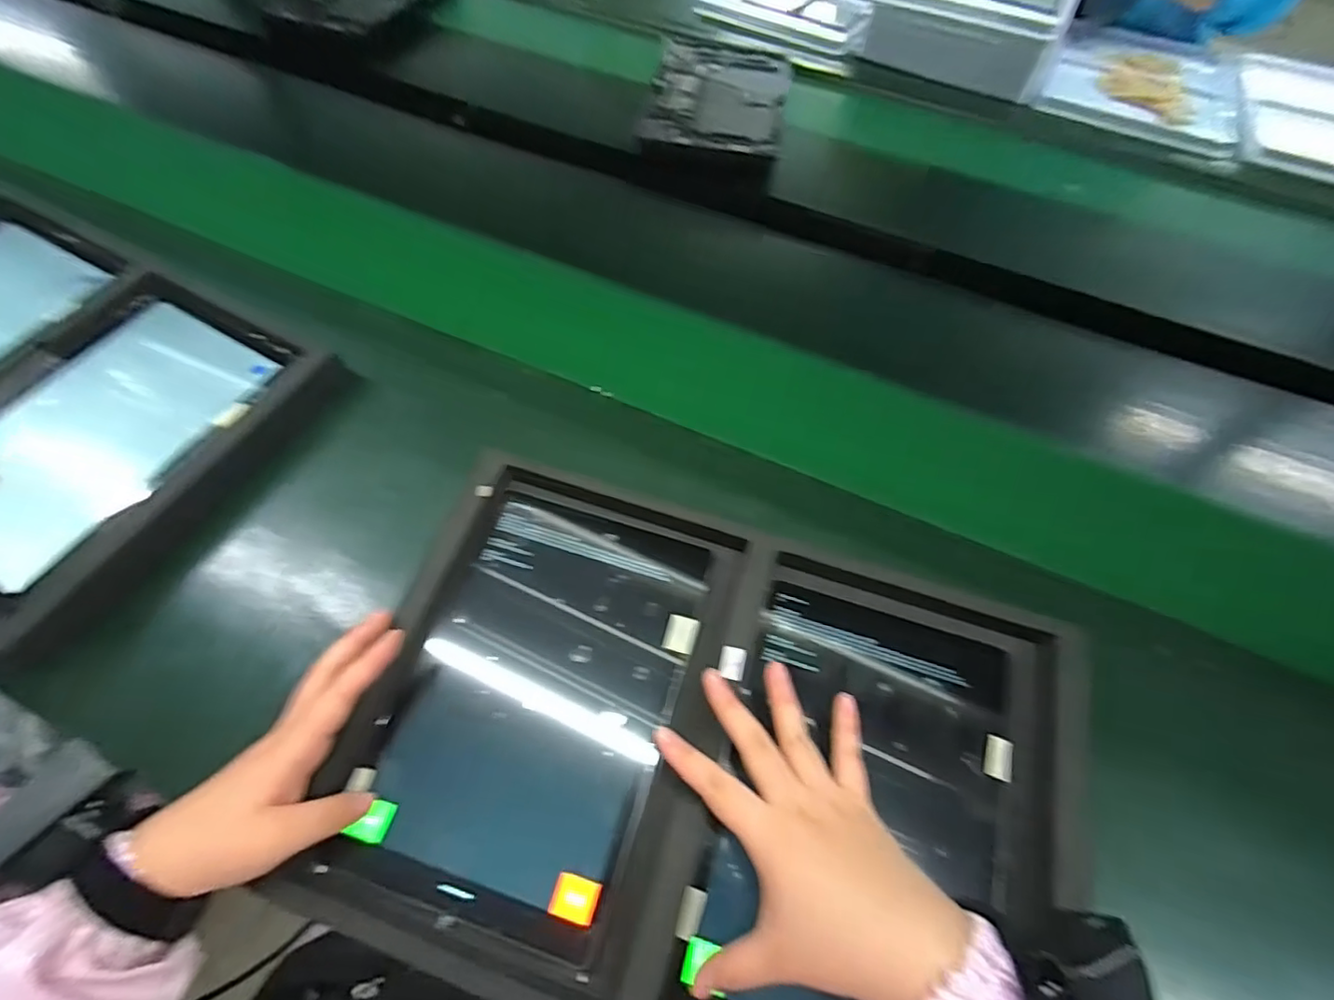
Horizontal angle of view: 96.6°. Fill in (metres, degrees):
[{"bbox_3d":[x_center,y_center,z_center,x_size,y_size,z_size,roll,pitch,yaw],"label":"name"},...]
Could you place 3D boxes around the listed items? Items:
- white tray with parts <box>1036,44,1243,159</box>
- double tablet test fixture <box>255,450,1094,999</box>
[{"bbox_3d":[0.687,-0.591,0.864,0.261,0.045,0.261,24,62,12],"label":"white tray with parts"},{"bbox_3d":[0.029,0.154,0.371,0.422,0.050,0.298,17,60,6],"label":"double tablet test fixture"}]

